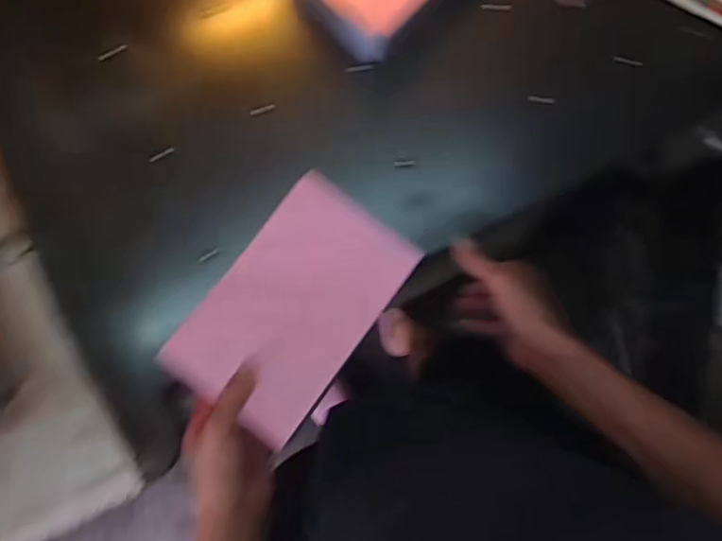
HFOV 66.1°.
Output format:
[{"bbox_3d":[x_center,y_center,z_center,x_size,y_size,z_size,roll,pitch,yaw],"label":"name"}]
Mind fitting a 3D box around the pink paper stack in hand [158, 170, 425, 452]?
[{"bbox_3d":[-0.058,0.029,0.507,0.134,0.013,0.220,36,74,4],"label":"pink paper stack in hand"}]

